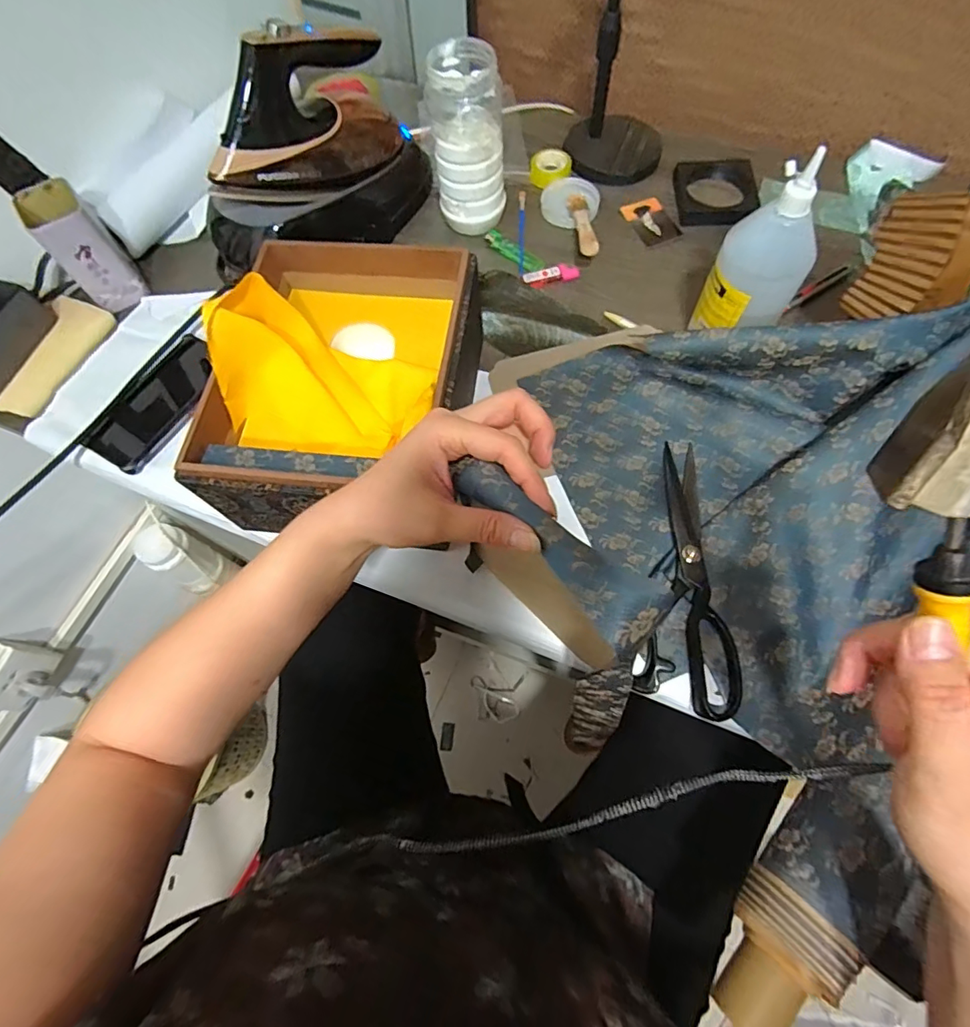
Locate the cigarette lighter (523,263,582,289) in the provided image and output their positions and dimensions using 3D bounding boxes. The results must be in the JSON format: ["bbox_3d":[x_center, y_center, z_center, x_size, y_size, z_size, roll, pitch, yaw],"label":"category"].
[{"bbox_3d":[0.077,-0.278,0.601,0.064,0.011,0.020,-15,68,-3],"label":"cigarette lighter"}]

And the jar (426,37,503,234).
[{"bbox_3d":[-0.018,-0.412,0.574,0.075,0.159,0.072,-1,68,3],"label":"jar"}]

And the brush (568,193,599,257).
[{"bbox_3d":[0.117,-0.343,0.612,0.022,0.013,0.124,-3,55,2],"label":"brush"}]

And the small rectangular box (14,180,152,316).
[{"bbox_3d":[-0.456,-0.303,0.589,0.065,0.105,0.083,-41,71,-13],"label":"small rectangular box"}]

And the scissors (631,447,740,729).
[{"bbox_3d":[0.191,0.051,0.457,0.082,0.011,0.235,13,69,8],"label":"scissors"}]

